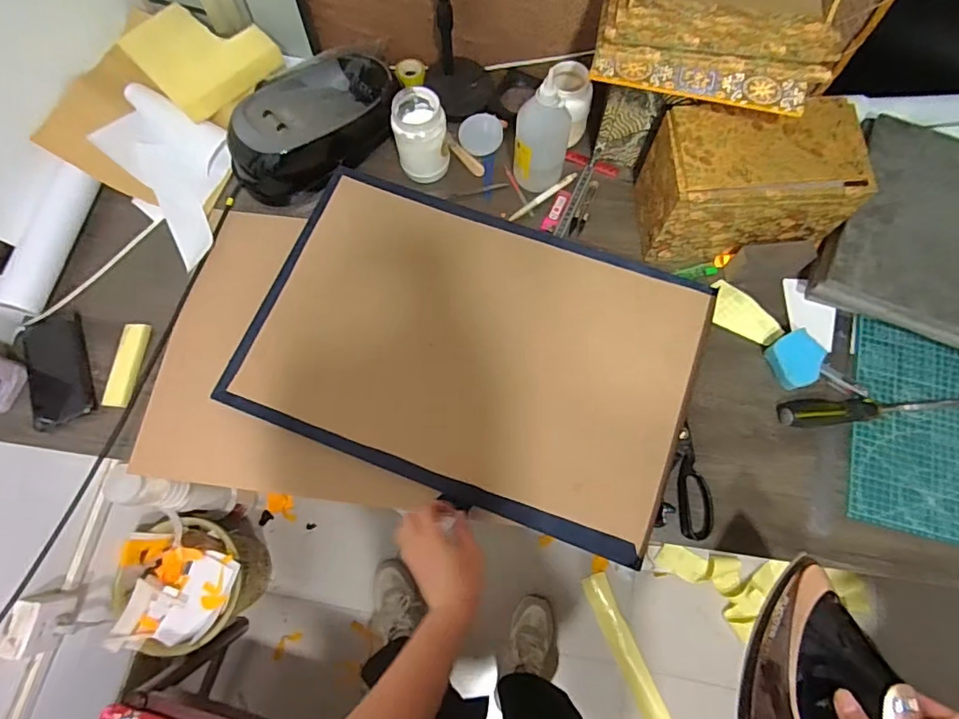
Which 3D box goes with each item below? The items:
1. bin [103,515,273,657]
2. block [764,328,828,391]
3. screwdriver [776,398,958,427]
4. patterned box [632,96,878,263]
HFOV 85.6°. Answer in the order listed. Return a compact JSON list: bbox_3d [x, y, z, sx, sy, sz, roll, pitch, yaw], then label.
[{"bbox_3d":[-0.612,0.503,1.191,0.249,0.305,0.259,-5,73,-1],"label":"bin"},{"bbox_3d":[0.426,0.002,0.695,0.063,0.026,0.069,-28,66,17],"label":"block"},{"bbox_3d":[0.524,0.062,0.680,0.247,0.032,0.036,-5,73,-1],"label":"screwdriver"},{"bbox_3d":[0.356,-0.234,0.704,0.230,0.159,0.131,0,73,1],"label":"patterned box"}]

